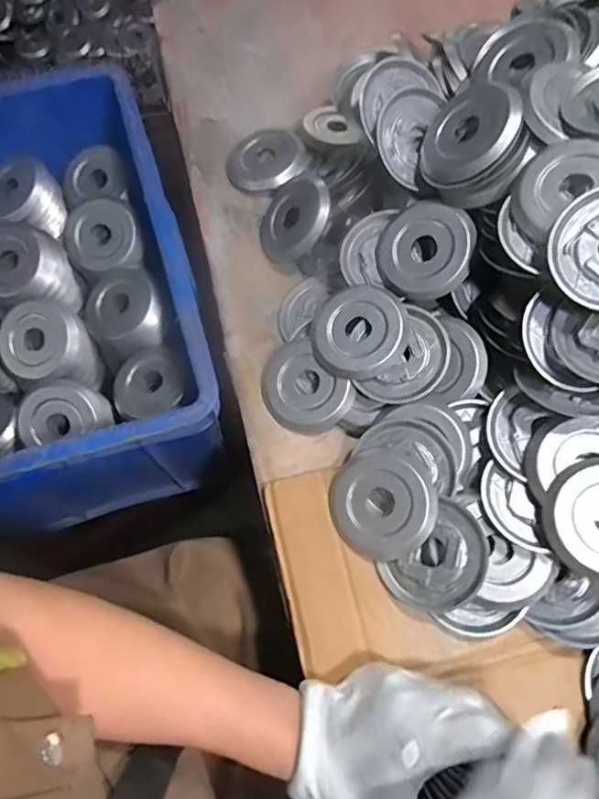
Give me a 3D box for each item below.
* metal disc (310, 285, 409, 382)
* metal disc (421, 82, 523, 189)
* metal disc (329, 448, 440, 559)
[{"bbox_3d":[0.052,-0.058,0.466,0.083,0.018,0.081,-4,71,11],"label":"metal disc"},{"bbox_3d":[0.138,-0.216,0.435,0.088,0.013,0.078,-51,48,18],"label":"metal disc"},{"bbox_3d":[0.064,0.083,0.421,0.076,0.010,0.080,-5,75,18],"label":"metal disc"}]

